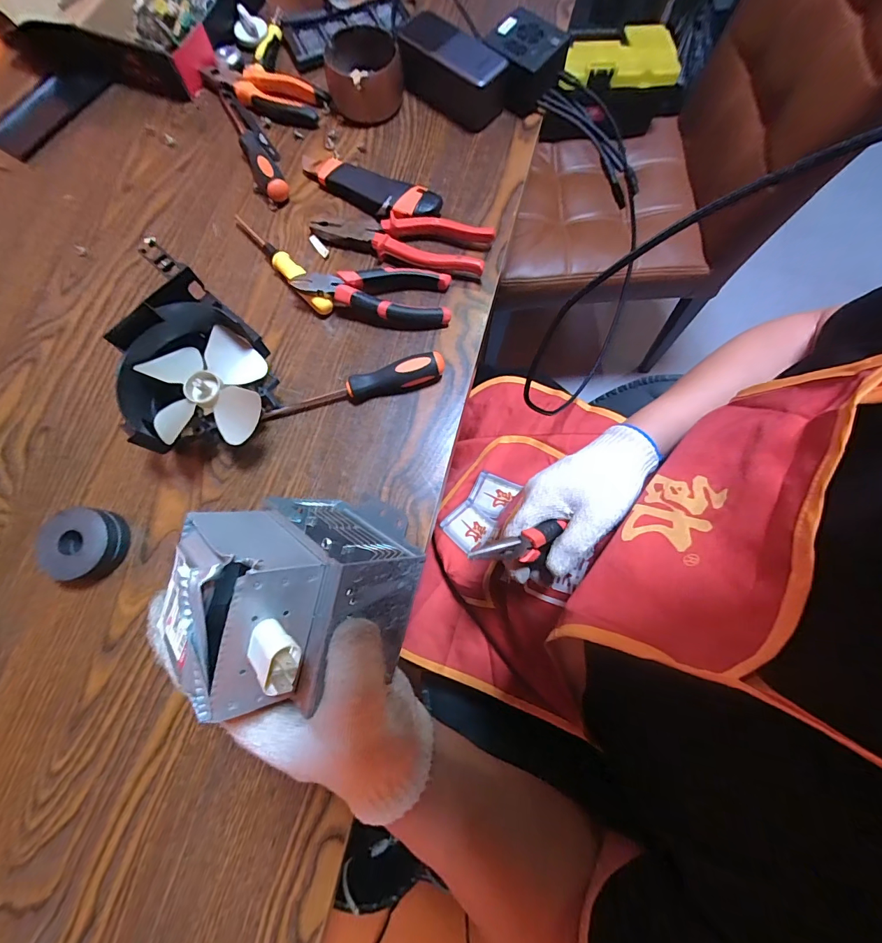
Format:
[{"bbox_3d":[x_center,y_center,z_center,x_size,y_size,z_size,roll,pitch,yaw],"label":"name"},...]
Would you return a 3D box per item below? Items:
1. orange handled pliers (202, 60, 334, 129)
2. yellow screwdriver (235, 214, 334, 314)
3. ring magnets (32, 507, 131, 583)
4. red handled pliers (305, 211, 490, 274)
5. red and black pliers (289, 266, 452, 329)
[{"bbox_3d":[-0.221,-0.474,0.512,0.154,0.024,0.057,24,77,6],"label":"orange handled pliers"},{"bbox_3d":[-0.172,-0.227,0.443,0.021,0.026,0.164,-40,79,-9],"label":"yellow screwdriver"},{"bbox_3d":[-0.315,0.065,0.364,0.061,0.031,0.060,0,76,0],"label":"ring magnets"},{"bbox_3d":[-0.044,-0.248,0.445,0.191,0.025,0.055,9,76,3],"label":"red handled pliers"},{"bbox_3d":[-0.068,-0.184,0.427,0.152,0.031,0.058,4,76,1],"label":"red and black pliers"}]

